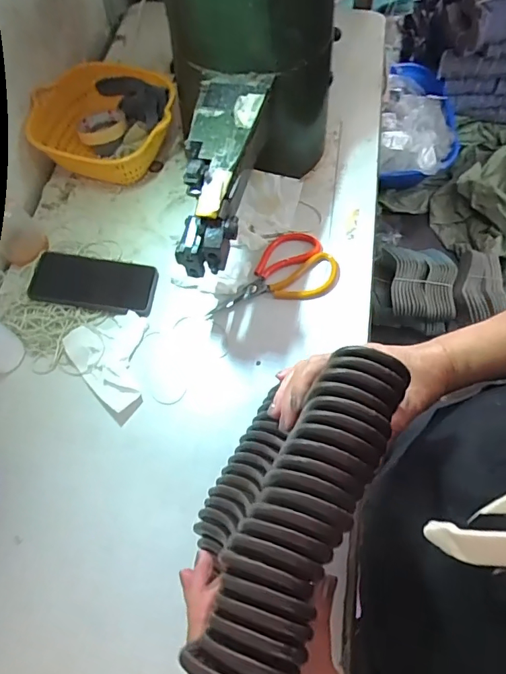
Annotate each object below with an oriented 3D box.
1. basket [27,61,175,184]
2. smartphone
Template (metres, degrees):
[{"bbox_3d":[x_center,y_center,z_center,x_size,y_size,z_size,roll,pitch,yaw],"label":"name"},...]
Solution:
[{"bbox_3d":[-0.226,-0.335,0.736,0.219,0.079,0.203,-2,65,4],"label":"basket"},{"bbox_3d":[-0.215,-0.077,0.636,0.159,0.014,0.082,11,69,-4],"label":"smartphone"}]

